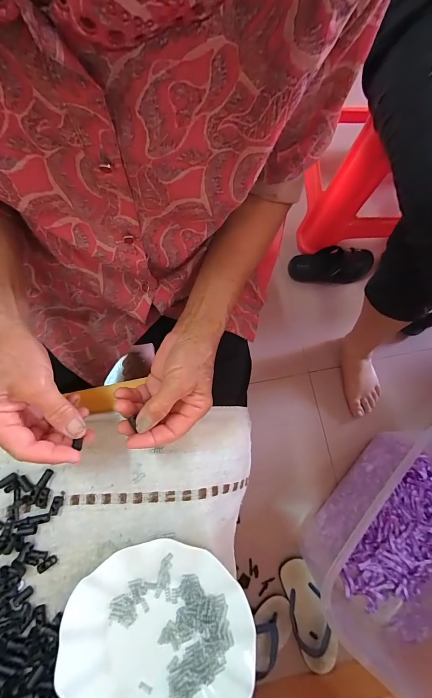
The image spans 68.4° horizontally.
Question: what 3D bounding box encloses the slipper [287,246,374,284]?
[{"bbox_3d":[0.345,-0.240,0.949,0.241,0.078,0.114,-2,78,-2],"label":"slipper"}]

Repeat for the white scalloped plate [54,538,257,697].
[{"bbox_3d":[-0.056,0.291,0.314,0.178,0.022,0.179,0,78,-1],"label":"white scalloped plate"}]

